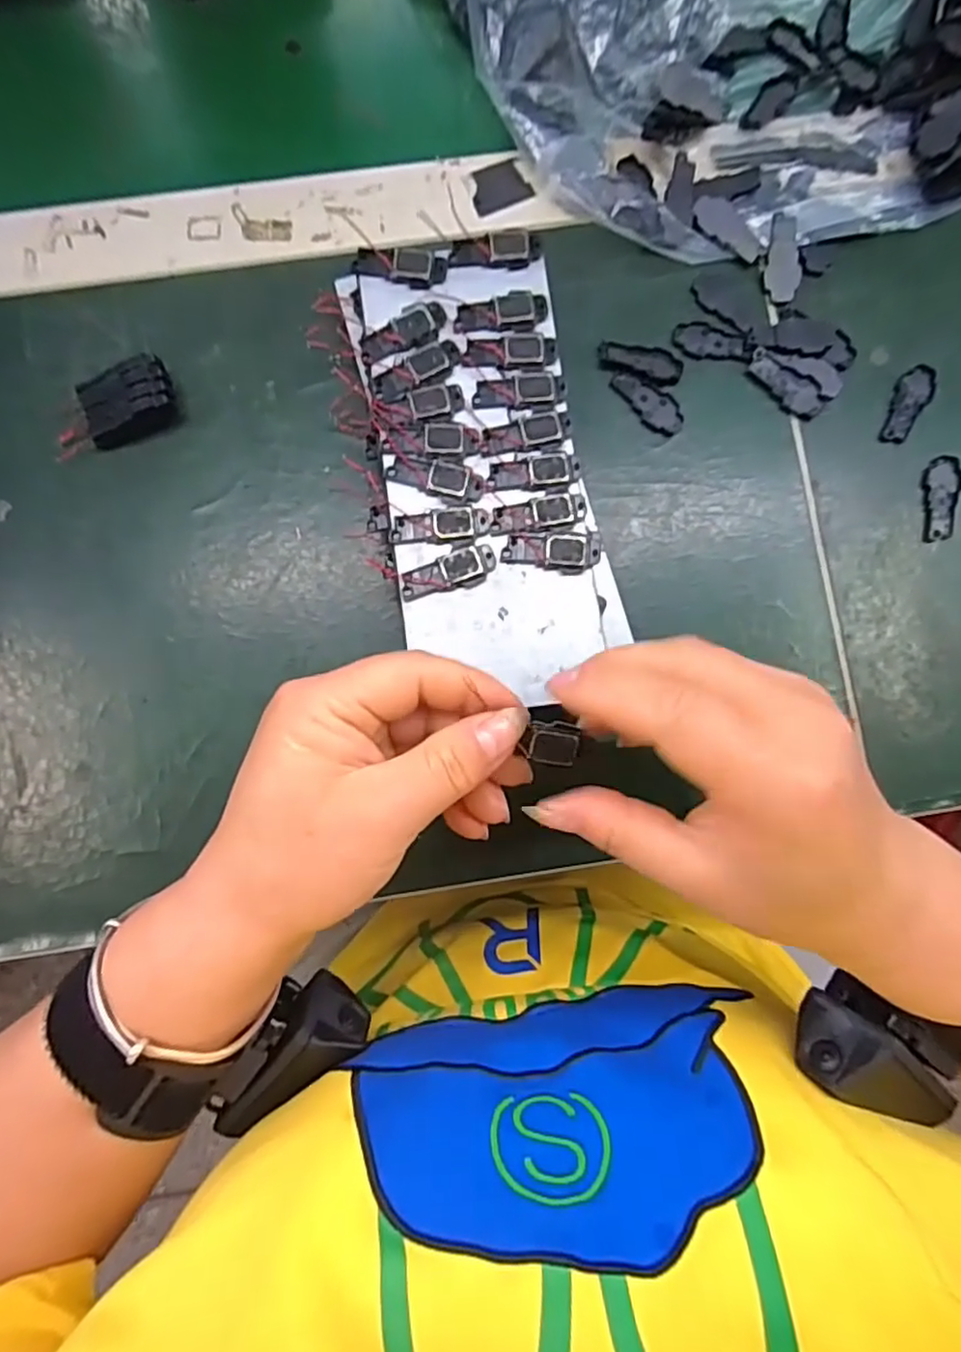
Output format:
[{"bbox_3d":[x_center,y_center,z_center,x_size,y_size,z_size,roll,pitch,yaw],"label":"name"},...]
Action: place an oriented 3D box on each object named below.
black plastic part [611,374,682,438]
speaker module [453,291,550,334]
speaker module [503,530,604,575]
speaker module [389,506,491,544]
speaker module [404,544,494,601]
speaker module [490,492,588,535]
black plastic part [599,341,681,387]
[{"bbox_3d":[0.077,-0.127,0.302,0.038,0.004,0.017,39,84,4],"label":"black plastic part"},{"bbox_3d":[0.009,-0.153,0.275,0.038,0.004,0.017,-3,83,-1],"label":"speaker module"},{"bbox_3d":[0.029,-0.050,0.268,0.039,0.006,0.016,0,92,5],"label":"speaker module"},{"bbox_3d":[-0.016,-0.061,0.265,0.040,0.004,0.014,-6,83,-2],"label":"speaker module"},{"bbox_3d":[-0.012,-0.041,0.263,0.039,0.004,0.014,-21,84,-3],"label":"speaker module"},{"bbox_3d":[0.024,-0.066,0.268,0.039,0.005,0.013,-11,83,2],"label":"speaker module"},{"bbox_3d":[0.074,-0.146,0.303,0.039,0.004,0.015,14,83,1],"label":"black plastic part"}]

